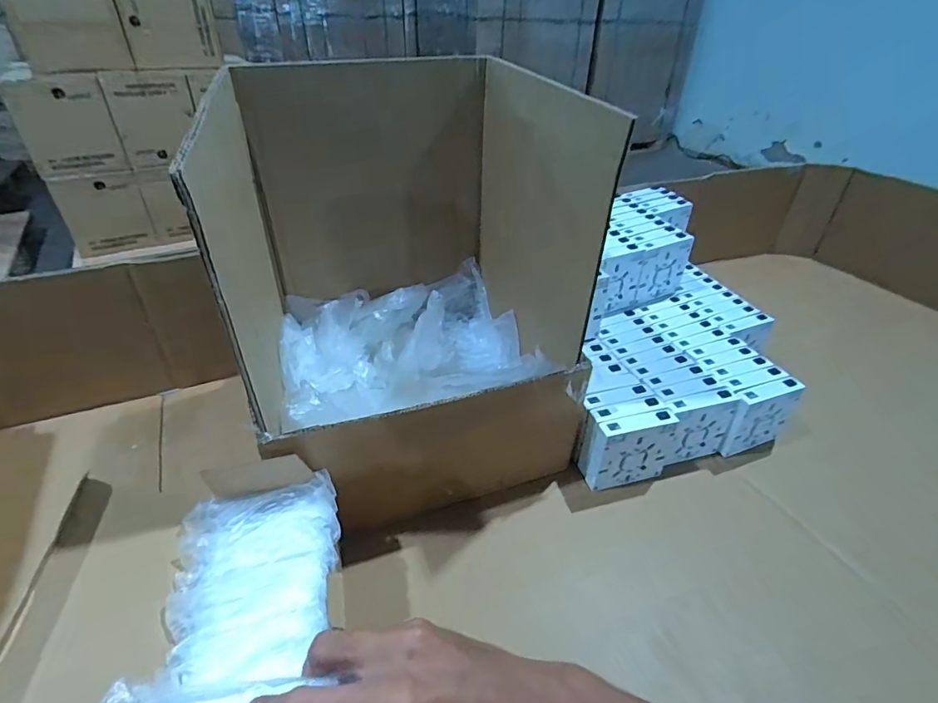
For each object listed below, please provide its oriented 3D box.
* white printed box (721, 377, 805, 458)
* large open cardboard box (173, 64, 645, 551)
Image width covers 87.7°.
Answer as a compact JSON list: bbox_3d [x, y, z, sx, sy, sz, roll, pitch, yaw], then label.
[{"bbox_3d":[0.335,0.076,0.563,0.080,0.088,0.023,-11,39,-17],"label":"white printed box"},{"bbox_3d":[-0.068,-0.079,0.518,0.286,0.345,0.317,-10,39,-16],"label":"large open cardboard box"}]

